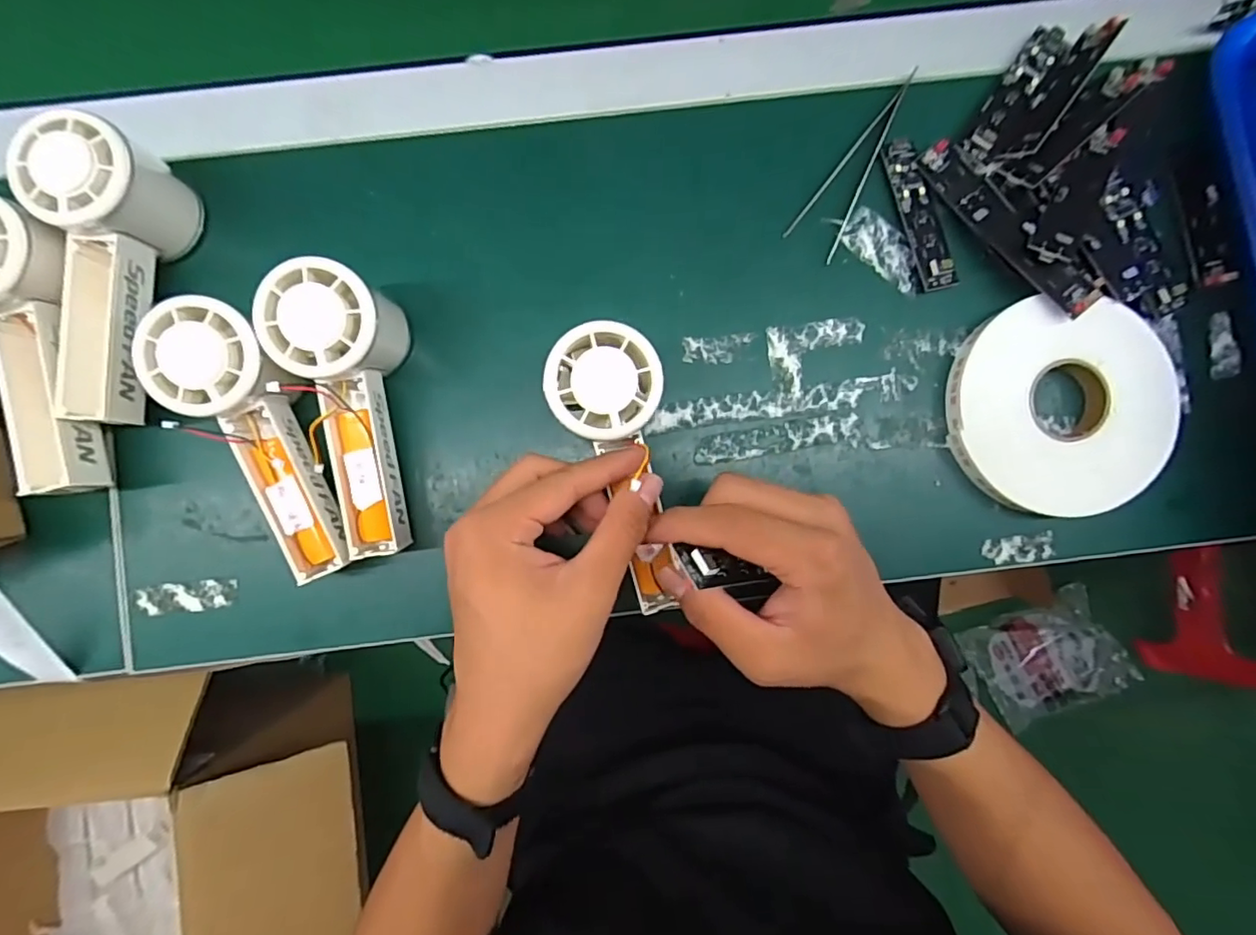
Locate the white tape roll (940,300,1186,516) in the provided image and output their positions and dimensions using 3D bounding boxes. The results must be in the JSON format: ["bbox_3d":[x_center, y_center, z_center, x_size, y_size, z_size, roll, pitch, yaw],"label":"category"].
[{"bbox_3d":[0.248,-0.034,0.324,0.122,0.021,0.118,0,89,-1],"label":"white tape roll"}]

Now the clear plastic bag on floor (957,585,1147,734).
[{"bbox_3d":[0.811,0.367,1.083,0.279,0.056,0.249,-26,89,-1],"label":"clear plastic bag on floor"}]

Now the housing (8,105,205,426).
[{"bbox_3d":[-0.271,-0.099,0.301,0.055,0.062,0.150,-1,89,-1],"label":"housing"}]

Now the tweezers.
[{"bbox_3d":[0.141,-0.177,0.330,0.030,0.006,0.118,37,89,0],"label":"tweezers"}]

